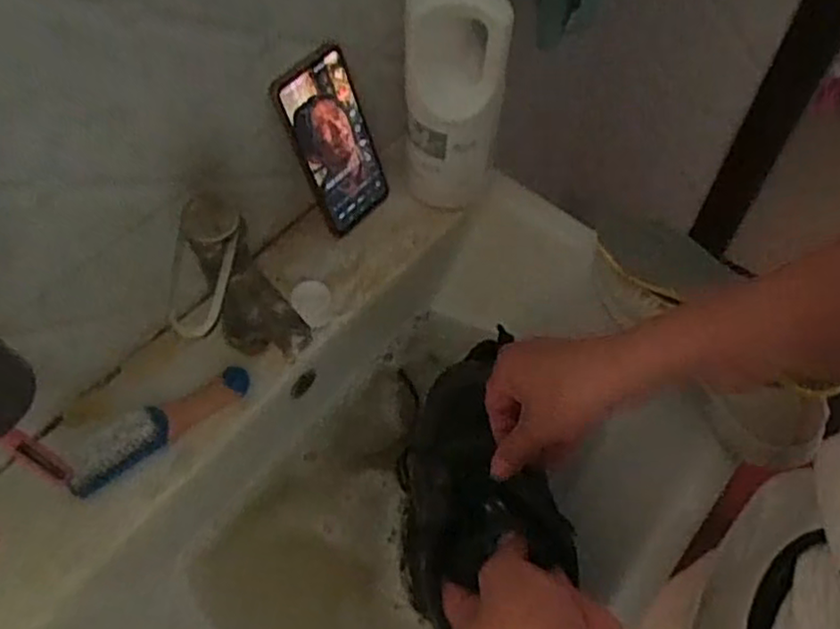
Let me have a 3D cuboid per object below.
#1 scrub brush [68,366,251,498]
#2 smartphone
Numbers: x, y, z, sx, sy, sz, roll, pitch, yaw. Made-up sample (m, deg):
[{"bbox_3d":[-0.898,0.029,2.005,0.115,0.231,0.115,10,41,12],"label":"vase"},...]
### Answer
[{"bbox_3d":[-0.217,0.092,0.574,0.157,0.036,0.032,-39,64,-22],"label":"scrub brush"},{"bbox_3d":[-0.076,-0.155,0.626,0.008,0.169,0.080,28,64,34],"label":"smartphone"}]

